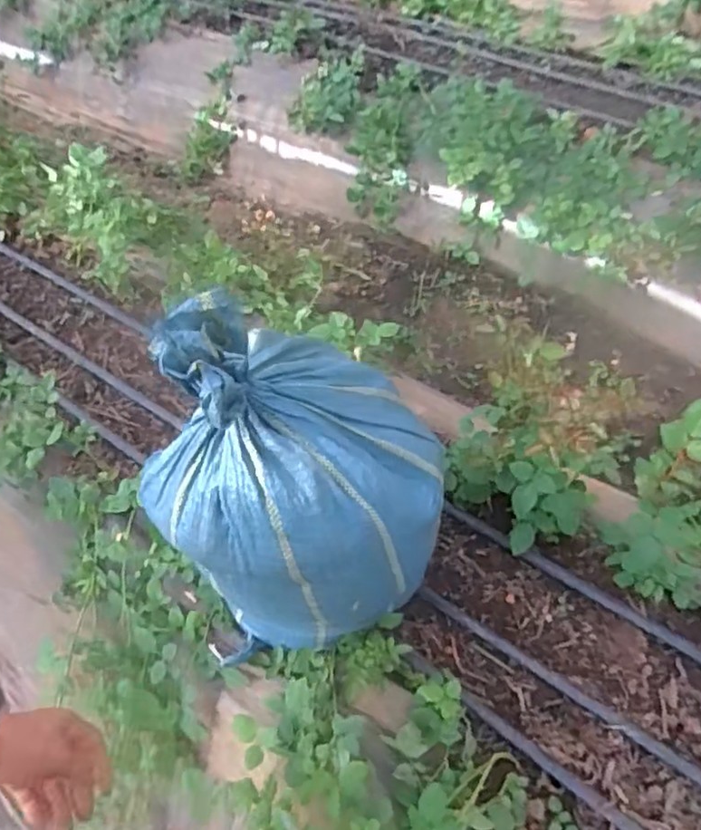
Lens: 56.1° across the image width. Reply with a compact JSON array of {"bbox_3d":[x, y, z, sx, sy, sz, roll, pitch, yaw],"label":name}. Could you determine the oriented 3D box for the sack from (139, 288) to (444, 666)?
[{"bbox_3d":[-0.043,0.119,0.757,0.232,0.567,0.264,30,60,25],"label":"sack"}]

